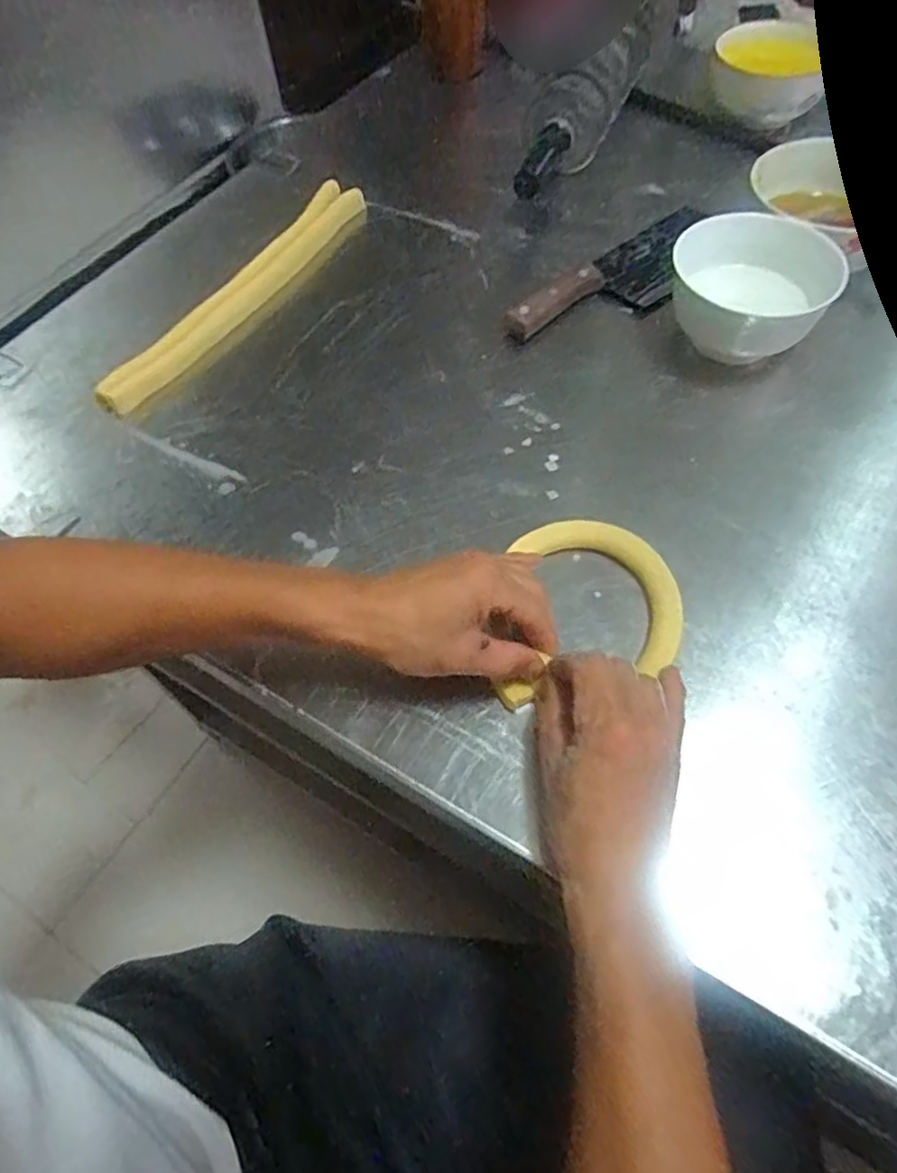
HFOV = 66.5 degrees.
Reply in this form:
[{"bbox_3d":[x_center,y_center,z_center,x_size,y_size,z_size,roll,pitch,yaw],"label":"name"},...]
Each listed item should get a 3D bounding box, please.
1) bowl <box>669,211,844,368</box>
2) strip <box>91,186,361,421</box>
[{"bbox_3d":[0.264,-0.254,0.612,0.127,0.097,0.127,-1,59,2],"label":"bowl"},{"bbox_3d":[-0.198,-0.299,0.681,0.041,0.024,0.374,23,63,16],"label":"strip"}]

